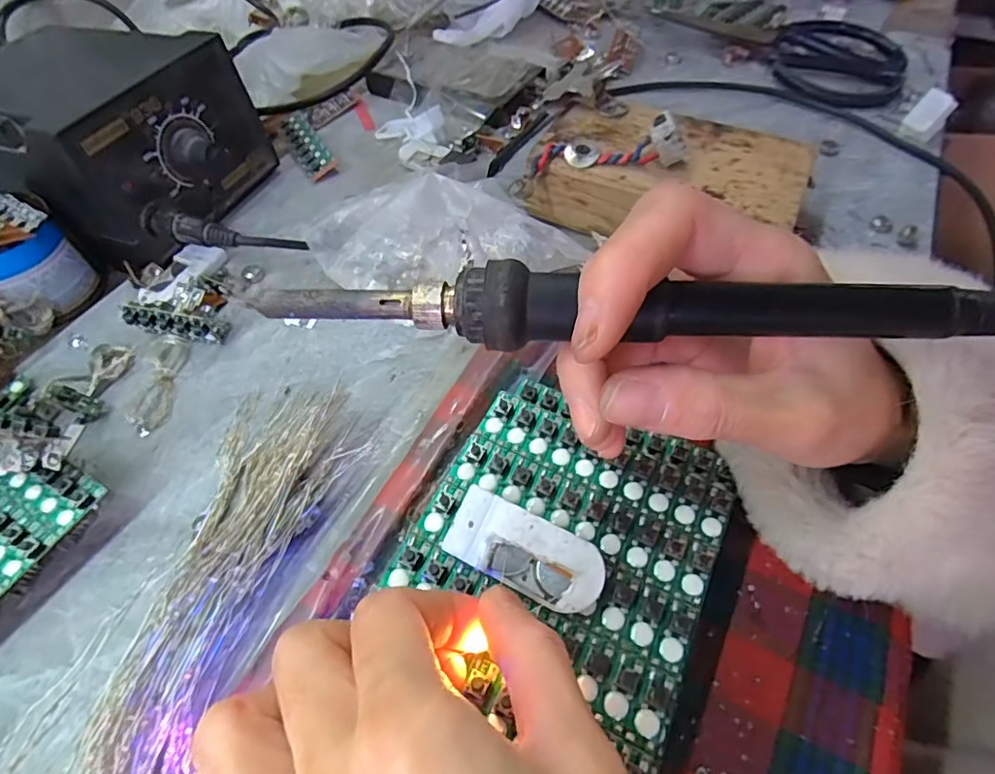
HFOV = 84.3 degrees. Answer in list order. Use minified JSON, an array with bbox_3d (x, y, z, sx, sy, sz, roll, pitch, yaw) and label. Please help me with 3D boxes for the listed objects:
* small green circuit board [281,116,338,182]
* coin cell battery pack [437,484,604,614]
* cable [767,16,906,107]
[{"bbox_3d":[-0.131,-0.165,0.375,0.020,0.009,0.068,-28,59,-17],"label":"small green circuit board"},{"bbox_3d":[0.009,0.053,0.176,0.050,0.005,0.024,24,84,14],"label":"coin cell battery pack"},{"bbox_3d":[0.264,-0.252,0.427,0.098,0.019,0.118,22,59,16],"label":"cable"}]

